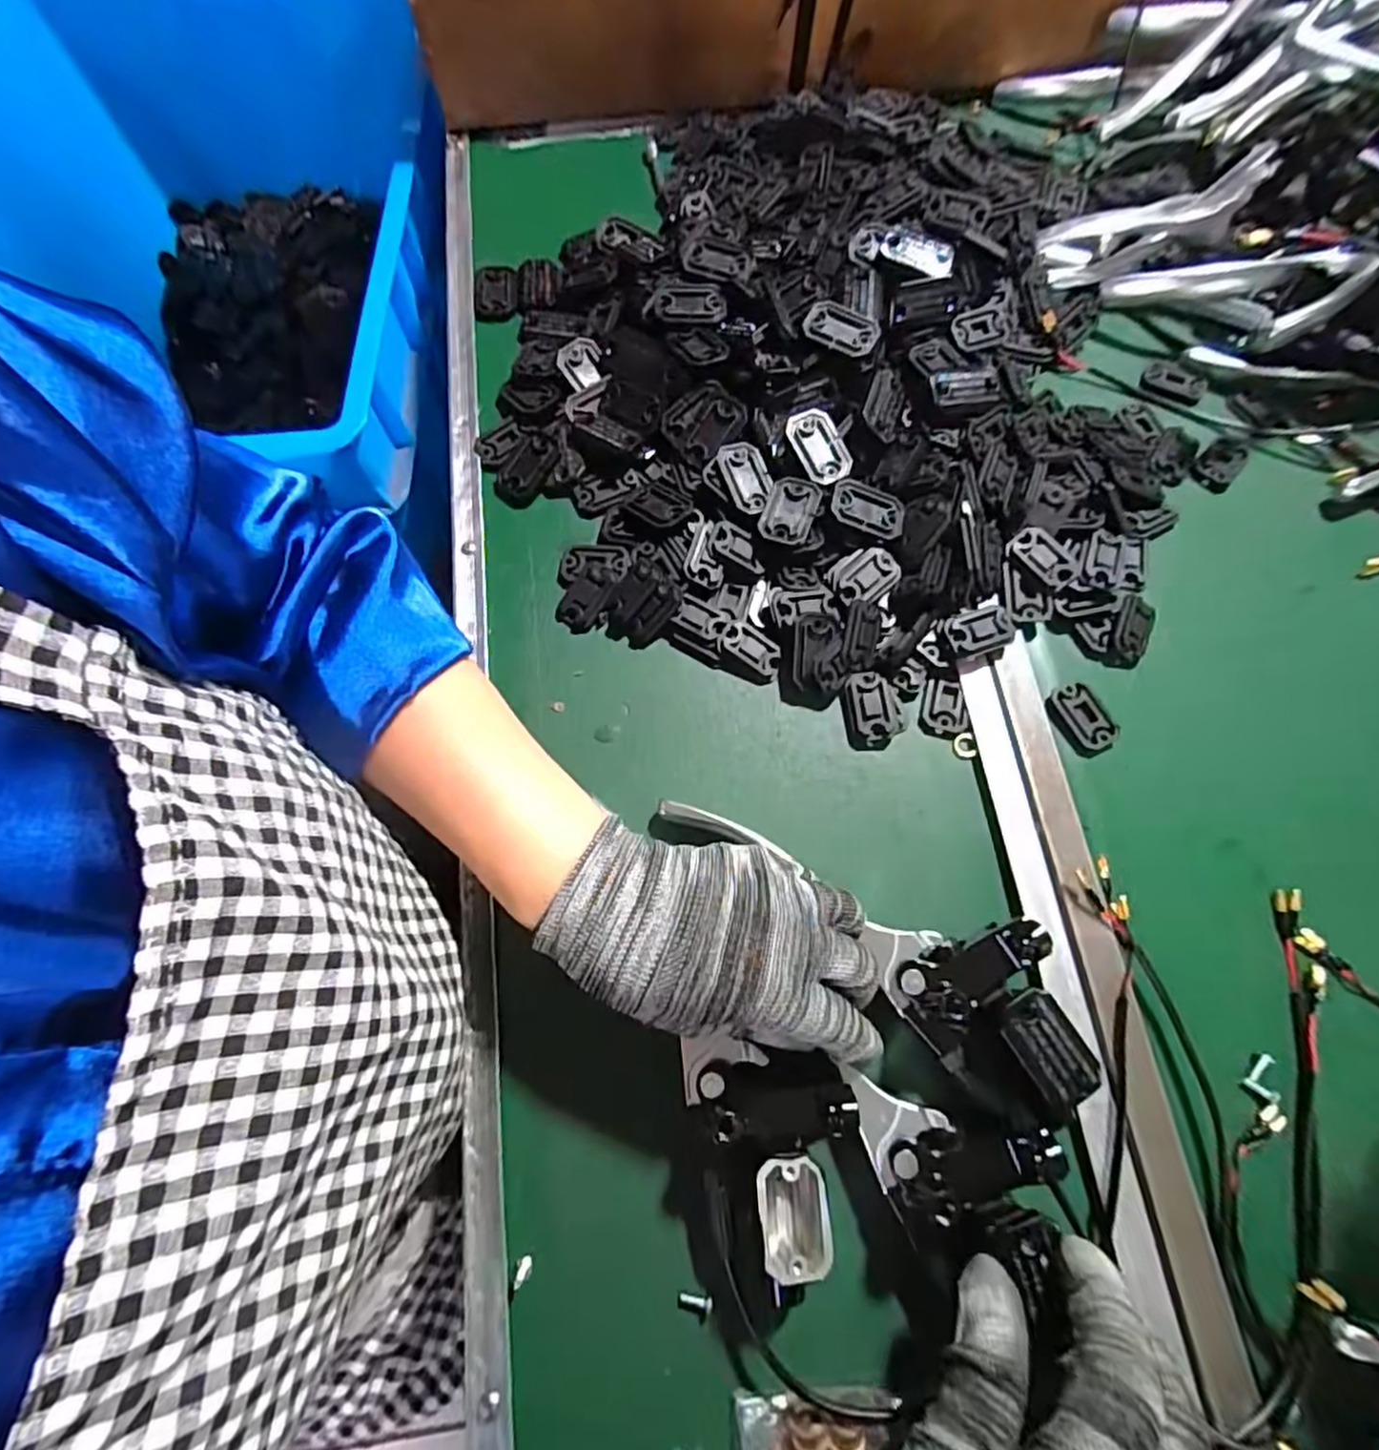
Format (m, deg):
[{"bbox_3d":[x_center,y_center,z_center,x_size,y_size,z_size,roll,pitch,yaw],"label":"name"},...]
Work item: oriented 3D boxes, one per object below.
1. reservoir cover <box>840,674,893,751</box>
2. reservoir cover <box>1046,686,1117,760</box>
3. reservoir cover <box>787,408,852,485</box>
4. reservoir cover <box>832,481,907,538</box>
[{"bbox_3d":[0.093,-0.007,0.352,0.024,0.012,0.039,-8,70,-1],"label":"reservoir cover"},{"bbox_3d":[0.204,-0.002,0.348,0.025,0.004,0.039,-27,72,-8],"label":"reservoir cover"},{"bbox_3d":[0.074,-0.156,0.375,0.026,0.009,0.044,-25,92,-2],"label":"reservoir cover"},{"bbox_3d":[0.098,-0.119,0.369,0.042,0.005,0.029,21,72,-9],"label":"reservoir cover"}]

